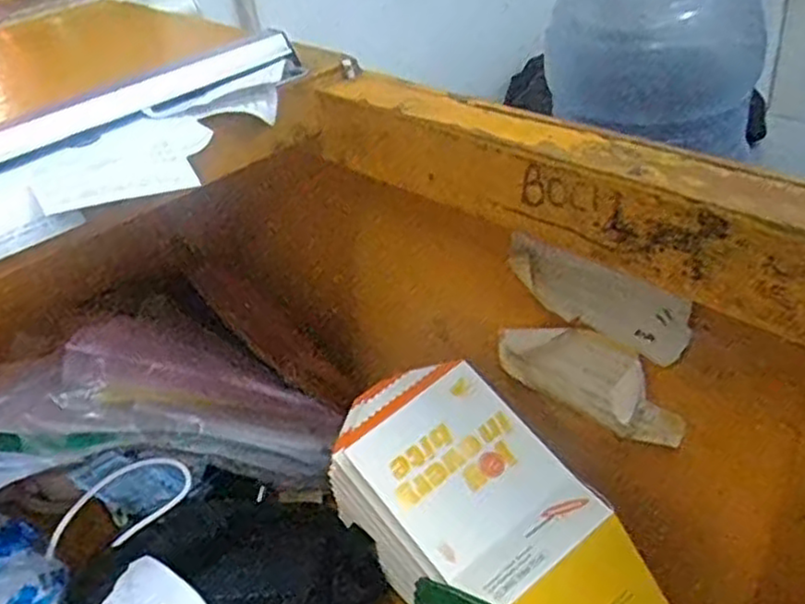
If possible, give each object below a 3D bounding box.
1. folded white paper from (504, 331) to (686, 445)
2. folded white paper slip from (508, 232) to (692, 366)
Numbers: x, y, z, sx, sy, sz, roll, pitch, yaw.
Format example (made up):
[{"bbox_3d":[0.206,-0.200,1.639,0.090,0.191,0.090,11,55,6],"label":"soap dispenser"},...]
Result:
[{"bbox_3d":[0.114,0.051,0.465,0.017,0.077,0.131,-33,43,-30],"label":"folded white paper"},{"bbox_3d":[0.112,-0.004,0.430,0.117,0.049,0.005,29,50,32],"label":"folded white paper slip"}]

